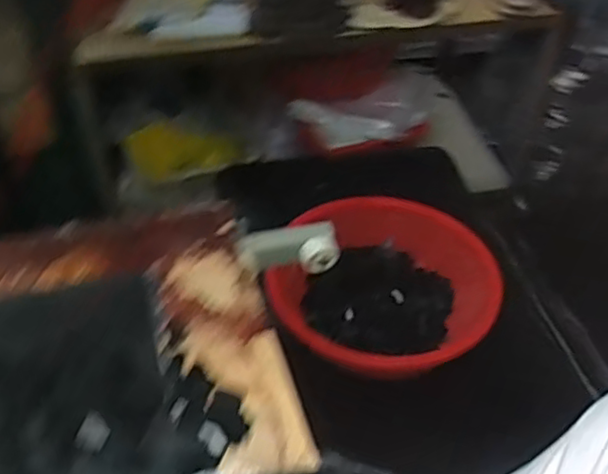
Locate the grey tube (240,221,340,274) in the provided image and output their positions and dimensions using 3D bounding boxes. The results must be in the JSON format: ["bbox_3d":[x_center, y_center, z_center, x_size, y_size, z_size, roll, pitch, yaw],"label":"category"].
[{"bbox_3d":[-0.020,0.020,0.843,0.122,0.048,0.038,-9,43,-11],"label":"grey tube"}]

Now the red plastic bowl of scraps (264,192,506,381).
[{"bbox_3d":[0.136,0.121,1.226,0.359,0.202,0.352,1,42,-1],"label":"red plastic bowl of scraps"}]

